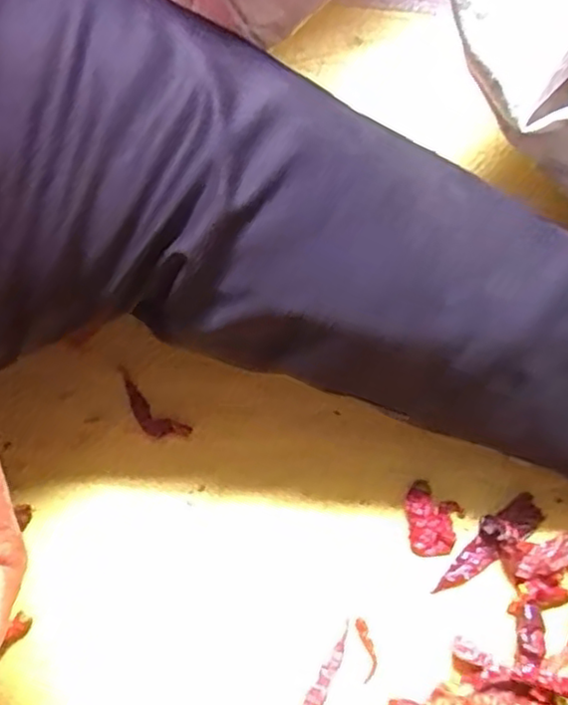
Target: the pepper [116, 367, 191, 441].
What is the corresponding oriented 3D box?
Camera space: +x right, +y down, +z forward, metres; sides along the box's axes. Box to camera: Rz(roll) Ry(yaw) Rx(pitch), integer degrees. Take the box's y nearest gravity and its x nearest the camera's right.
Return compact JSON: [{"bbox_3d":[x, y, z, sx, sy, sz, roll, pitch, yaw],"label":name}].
[{"bbox_3d":[-0.071,0.030,0.353,0.049,0.004,0.016,40,79,10],"label":"pepper"}]

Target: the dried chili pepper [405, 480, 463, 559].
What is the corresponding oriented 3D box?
[{"bbox_3d":[0.071,0.083,0.336,0.029,0.008,0.032,25,77,7],"label":"dried chili pepper"}]

